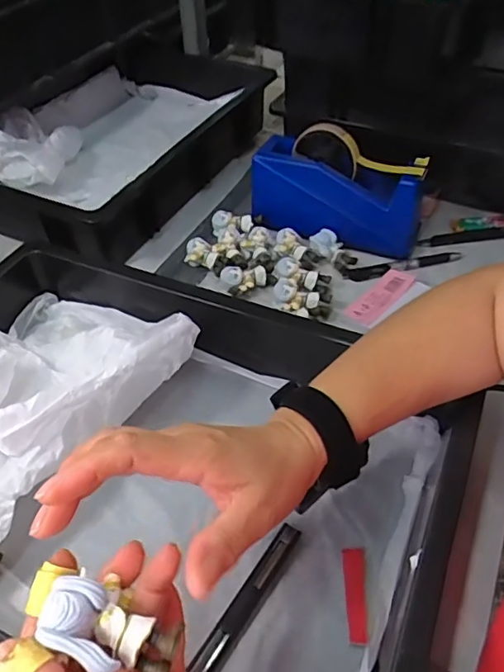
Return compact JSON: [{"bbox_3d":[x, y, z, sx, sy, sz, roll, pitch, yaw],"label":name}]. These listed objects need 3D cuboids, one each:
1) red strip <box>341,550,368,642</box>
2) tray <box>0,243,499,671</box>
[{"bbox_3d":[0.073,0.182,0.383,0.015,0.004,0.064,3,47,4],"label":"red strip"},{"bbox_3d":[-0.098,0.089,0.415,0.462,0.095,0.300,18,50,17],"label":"tray"}]

